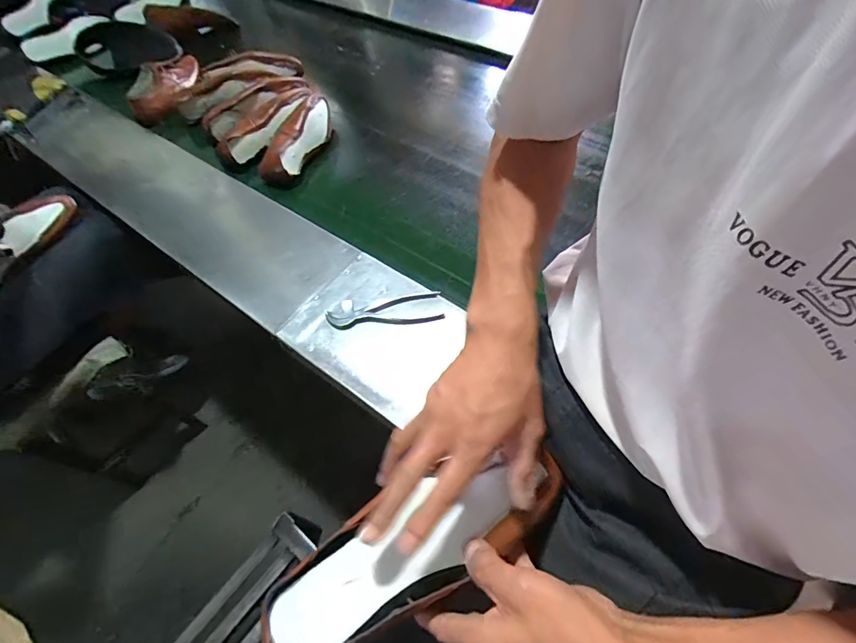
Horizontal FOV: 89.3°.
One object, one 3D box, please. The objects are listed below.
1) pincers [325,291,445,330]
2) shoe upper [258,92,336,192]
[{"bbox_3d":[-0.074,-0.017,0.735,0.191,0.021,0.061,-8,56,-1],"label":"pincers"},{"bbox_3d":[-0.310,-0.428,1.016,0.120,0.099,0.263,20,60,17],"label":"shoe upper"}]

